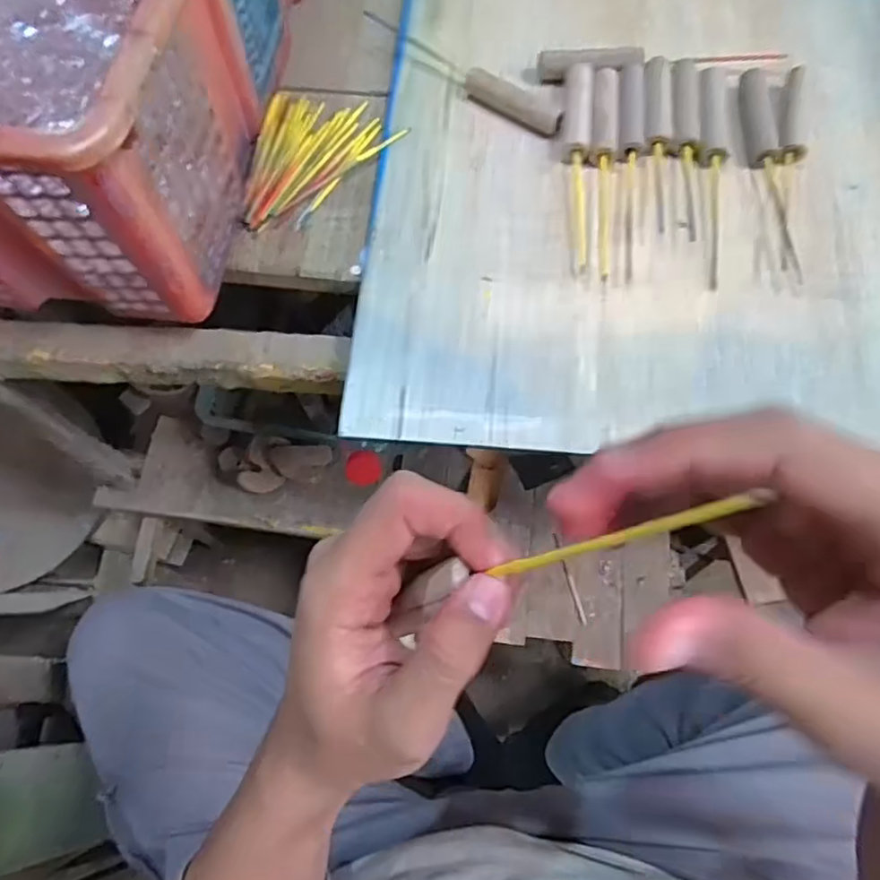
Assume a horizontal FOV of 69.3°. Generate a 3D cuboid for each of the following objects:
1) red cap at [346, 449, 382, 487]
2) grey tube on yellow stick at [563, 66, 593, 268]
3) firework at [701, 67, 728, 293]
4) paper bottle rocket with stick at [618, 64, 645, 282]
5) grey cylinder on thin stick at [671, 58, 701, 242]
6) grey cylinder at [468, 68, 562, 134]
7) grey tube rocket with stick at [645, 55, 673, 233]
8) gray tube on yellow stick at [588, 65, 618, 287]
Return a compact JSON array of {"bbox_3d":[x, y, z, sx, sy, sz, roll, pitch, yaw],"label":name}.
[{"bbox_3d":[-0.068,0.025,0.570,0.031,0.013,0.029,0,70,-1],"label":"red cap"},{"bbox_3d":[0.095,-0.197,0.446,0.019,0.017,0.169,6,70,1],"label":"grey tube on yellow stick"},{"bbox_3d":[0.190,-0.187,0.441,0.019,0.016,0.178,7,70,1],"label":"firework"},{"bbox_3d":[0.132,-0.191,0.442,0.018,0.017,0.173,6,70,1],"label":"paper bottle rocket with stick"},{"bbox_3d":[0.172,-0.208,0.449,0.019,0.015,0.153,7,70,1],"label":"grey cylinder on thin stick"},{"bbox_3d":[0.055,-0.250,0.472,0.080,0.016,0.018,35,73,11],"label":"grey cylinder"},{"bbox_3d":[0.154,-0.212,0.450,0.018,0.016,0.148,6,70,1],"label":"grey tube rocket with stick"},{"bbox_3d":[0.112,-0.189,0.441,0.016,0.017,0.172,7,70,1],"label":"gray tube on yellow stick"}]

